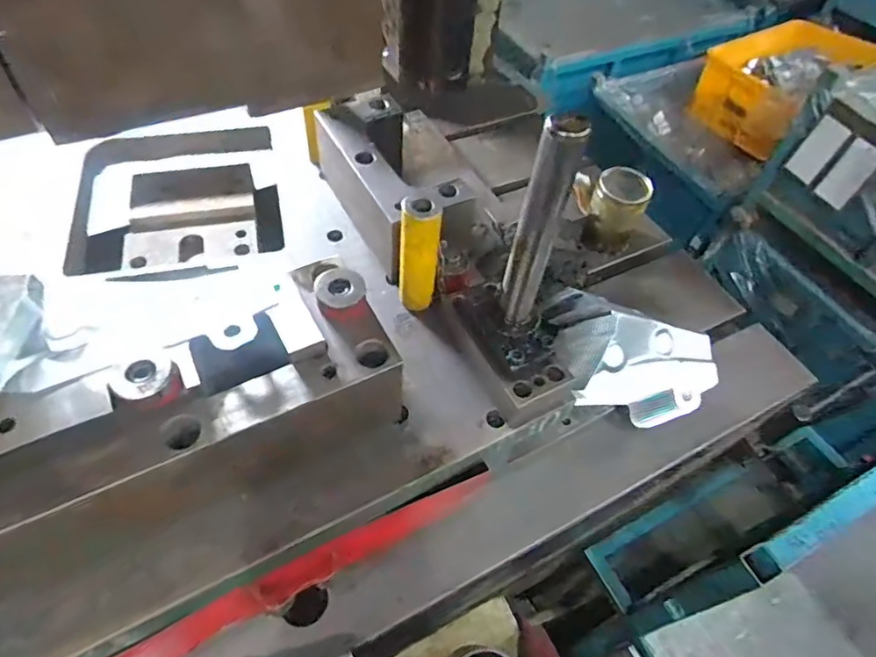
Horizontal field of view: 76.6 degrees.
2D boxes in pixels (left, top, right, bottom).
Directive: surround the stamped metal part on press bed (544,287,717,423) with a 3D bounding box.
[{"bbox_3d":[0.241,0.043,0.683,0.219,0.078,0.128,19,80,-21],"label":"stamped metal part on press bed"}]

